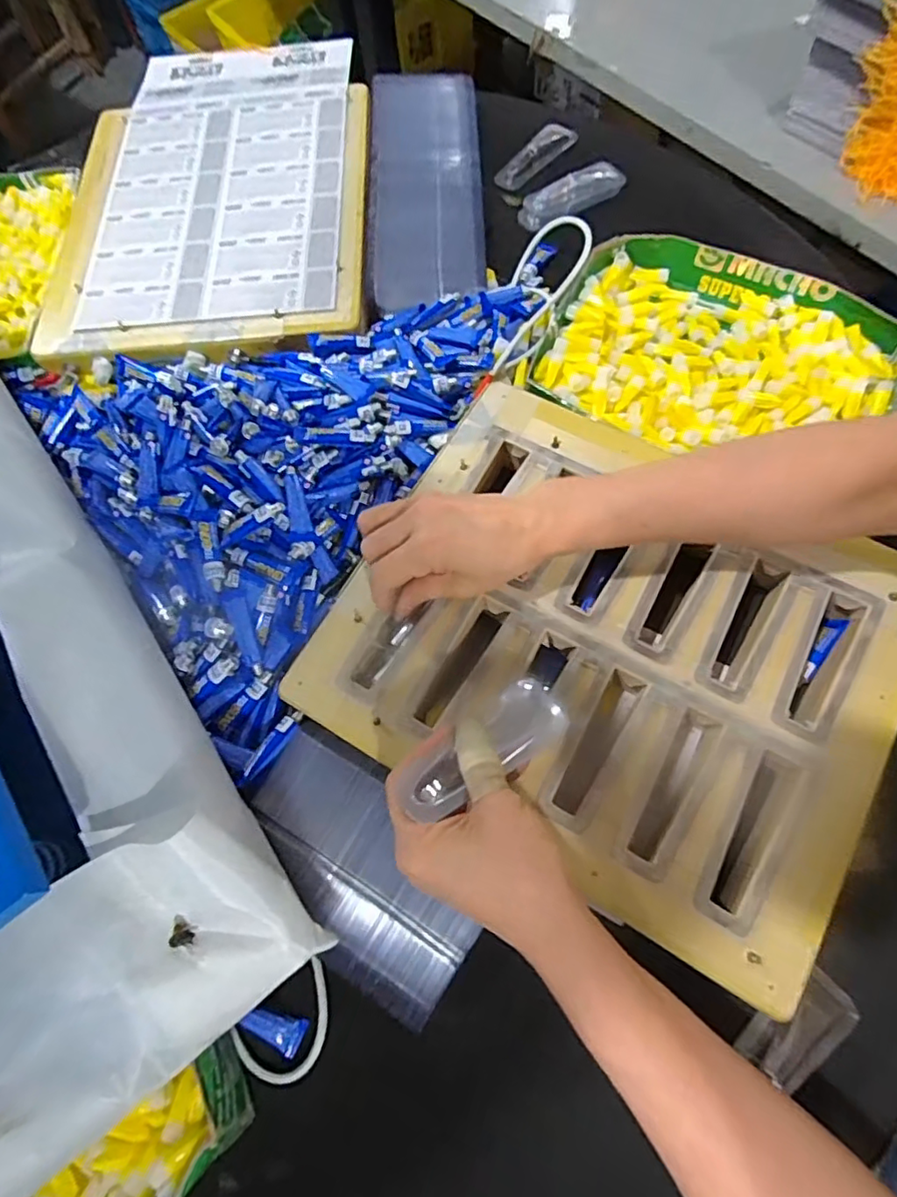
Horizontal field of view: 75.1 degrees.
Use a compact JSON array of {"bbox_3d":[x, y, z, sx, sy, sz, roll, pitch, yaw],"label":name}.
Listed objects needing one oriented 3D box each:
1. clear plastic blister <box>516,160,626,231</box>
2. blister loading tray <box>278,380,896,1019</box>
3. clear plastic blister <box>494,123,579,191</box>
[{"bbox_3d":[0.120,-0.403,0.579,0.110,0.024,0.032,-28,70,-7],"label":"clear plastic blister"},{"bbox_3d":[0.108,0.030,0.392,0.342,0.045,0.288,28,69,15],"label":"blister loading tray"},{"bbox_3d":[0.091,-0.462,0.609,0.036,0.013,0.100,39,77,16],"label":"clear plastic blister"}]

